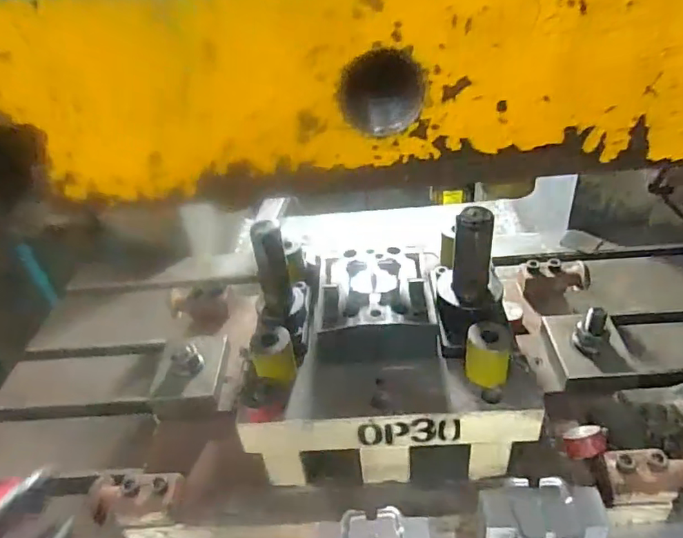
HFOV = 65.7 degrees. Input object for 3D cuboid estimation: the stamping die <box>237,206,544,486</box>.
[{"bbox_3d":[0.046,0.086,0.567,0.272,0.249,0.211,-3,37,3],"label":"stamping die"}]

